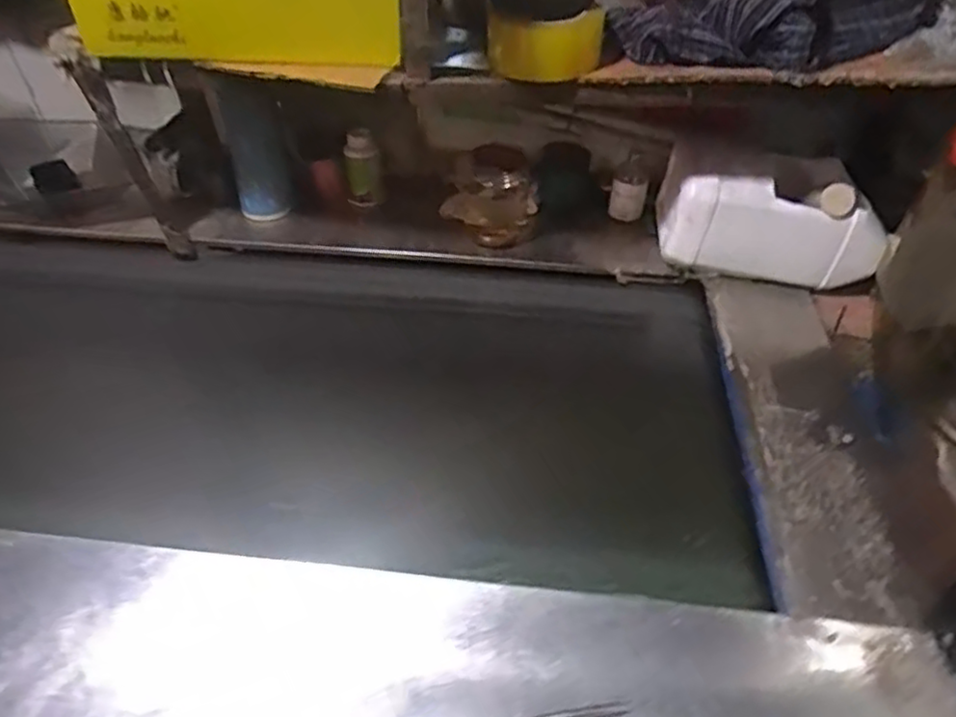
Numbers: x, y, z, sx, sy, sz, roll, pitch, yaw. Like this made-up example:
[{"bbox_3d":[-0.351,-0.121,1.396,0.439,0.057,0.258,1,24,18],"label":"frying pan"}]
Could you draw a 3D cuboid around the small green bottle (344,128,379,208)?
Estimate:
[{"bbox_3d":[-0.165,-0.271,1.020,0.048,0.100,0.047,-3,44,-4],"label":"small green bottle"}]

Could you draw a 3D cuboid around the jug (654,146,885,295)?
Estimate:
[{"bbox_3d":[0.374,-0.198,0.929,0.272,0.160,0.148,6,44,6],"label":"jug"}]

